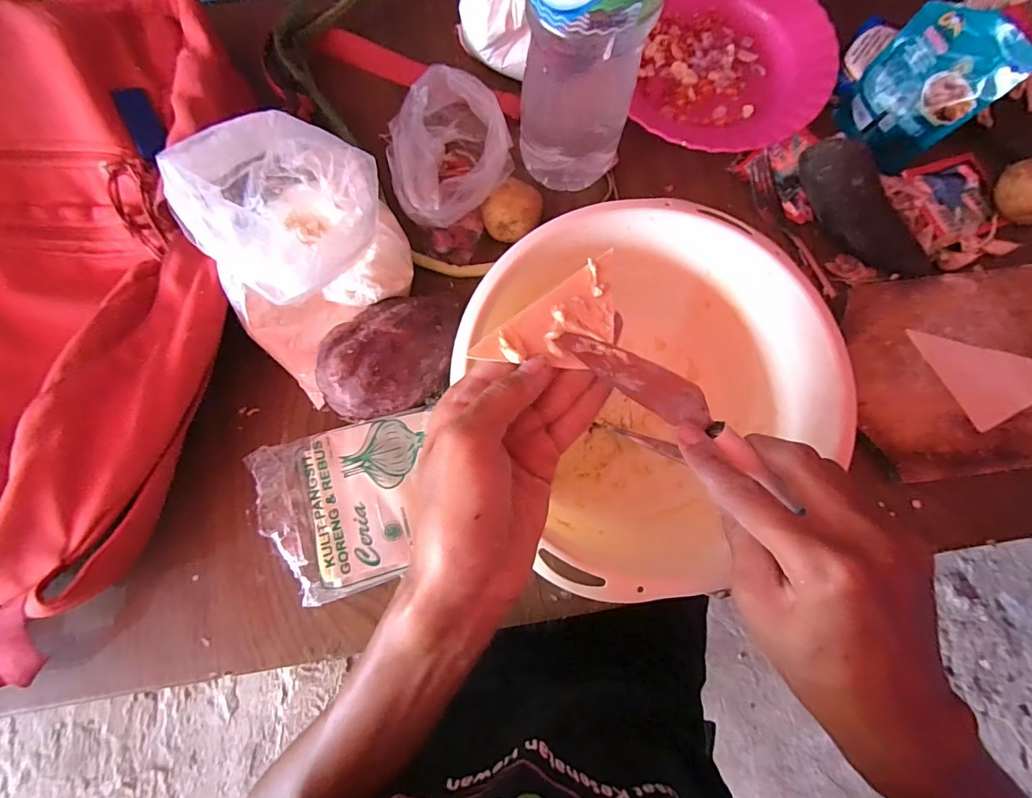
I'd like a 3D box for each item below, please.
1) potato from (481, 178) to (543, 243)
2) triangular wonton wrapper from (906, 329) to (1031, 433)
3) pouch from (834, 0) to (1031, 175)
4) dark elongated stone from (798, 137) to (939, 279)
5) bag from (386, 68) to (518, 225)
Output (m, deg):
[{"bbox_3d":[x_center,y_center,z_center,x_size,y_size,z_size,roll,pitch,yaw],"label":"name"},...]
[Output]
[{"bbox_3d":[0.000,-0.155,0.402,0.040,0.036,0.055,44,81,8],"label":"potato"},{"bbox_3d":[0.383,-0.033,0.390,0.092,0.005,0.090,-28,80,-7],"label":"triangular wonton wrapper"},{"bbox_3d":[0.330,-0.252,0.393,0.017,0.109,0.092,-19,75,-26],"label":"pouch"},{"bbox_3d":[0.290,-0.154,0.404,0.045,0.047,0.140,-37,81,-8],"label":"dark elongated stone"},{"bbox_3d":[-0.051,-0.186,0.383,0.085,0.085,0.108,42,80,8],"label":"bag"}]

